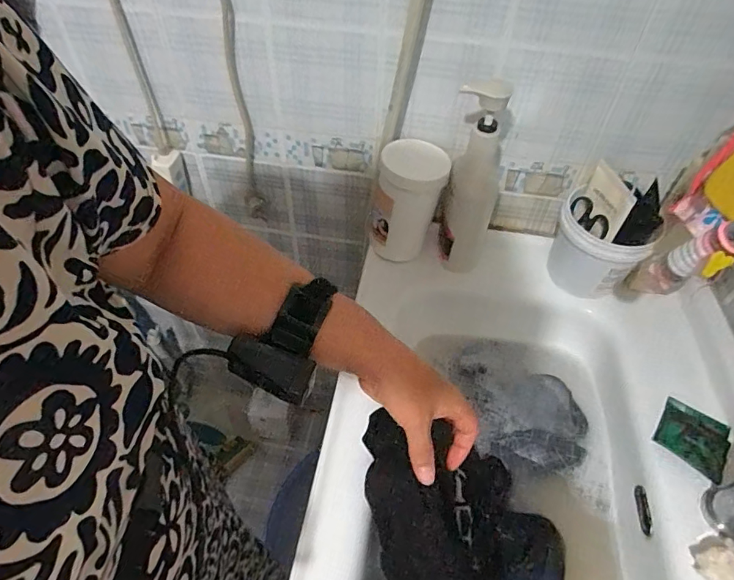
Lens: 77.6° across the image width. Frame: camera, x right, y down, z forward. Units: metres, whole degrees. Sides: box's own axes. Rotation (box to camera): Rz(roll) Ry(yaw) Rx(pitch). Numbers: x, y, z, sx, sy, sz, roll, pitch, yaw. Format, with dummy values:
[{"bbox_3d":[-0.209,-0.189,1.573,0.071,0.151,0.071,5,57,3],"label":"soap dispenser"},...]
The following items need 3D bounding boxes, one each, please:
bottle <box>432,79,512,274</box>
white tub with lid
[{"bbox_3d":[0.139,-0.138,0.610,0.074,0.278,0.067,15,50,11],"label":"bottle"},{"bbox_3d":[0.059,-0.125,0.668,0.102,0.153,0.087,11,49,8],"label":"white tub with lid"}]

